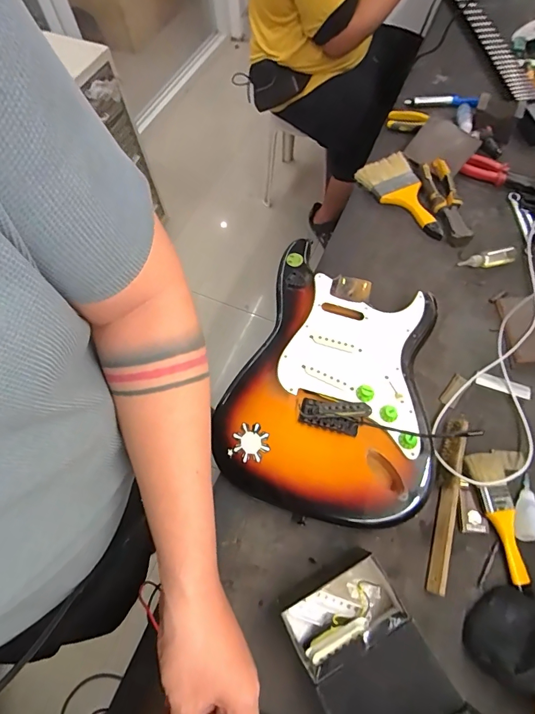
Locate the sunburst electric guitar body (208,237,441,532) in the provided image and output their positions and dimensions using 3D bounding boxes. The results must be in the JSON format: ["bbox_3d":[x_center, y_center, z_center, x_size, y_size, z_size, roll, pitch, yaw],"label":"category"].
[{"bbox_3d":[0.108,0.038,0.598,0.297,0.067,0.388,19,66,12],"label":"sunburst electric guitar body"}]

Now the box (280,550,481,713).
[{"bbox_3d":[0.111,0.334,0.440,0.131,0.084,0.176,-28,66,-10],"label":"box"}]

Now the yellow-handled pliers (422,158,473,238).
[{"bbox_3d":[0.349,-0.310,0.779,0.050,0.016,0.193,-17,66,16],"label":"yellow-handled pliers"}]

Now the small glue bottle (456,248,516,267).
[{"bbox_3d":[0.403,-0.176,0.720,0.099,0.025,0.018,-10,64,-2],"label":"small glue bottle"}]

